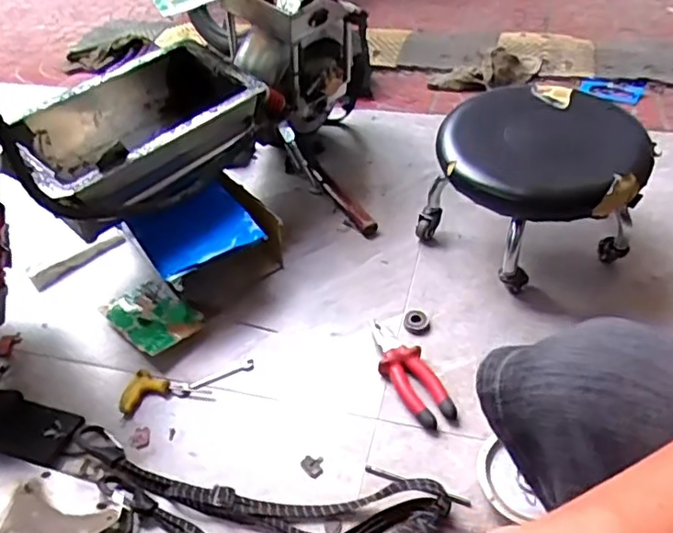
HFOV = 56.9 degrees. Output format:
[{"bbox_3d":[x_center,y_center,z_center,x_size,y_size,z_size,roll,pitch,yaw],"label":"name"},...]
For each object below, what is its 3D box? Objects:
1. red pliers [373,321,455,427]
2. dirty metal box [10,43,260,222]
[{"bbox_3d":[0.101,0.149,0.895,0.060,0.023,0.183,-22,47,-15],"label":"red pliers"},{"bbox_3d":[-0.323,-0.215,1.036,0.408,0.126,0.266,-34,51,-25],"label":"dirty metal box"}]

